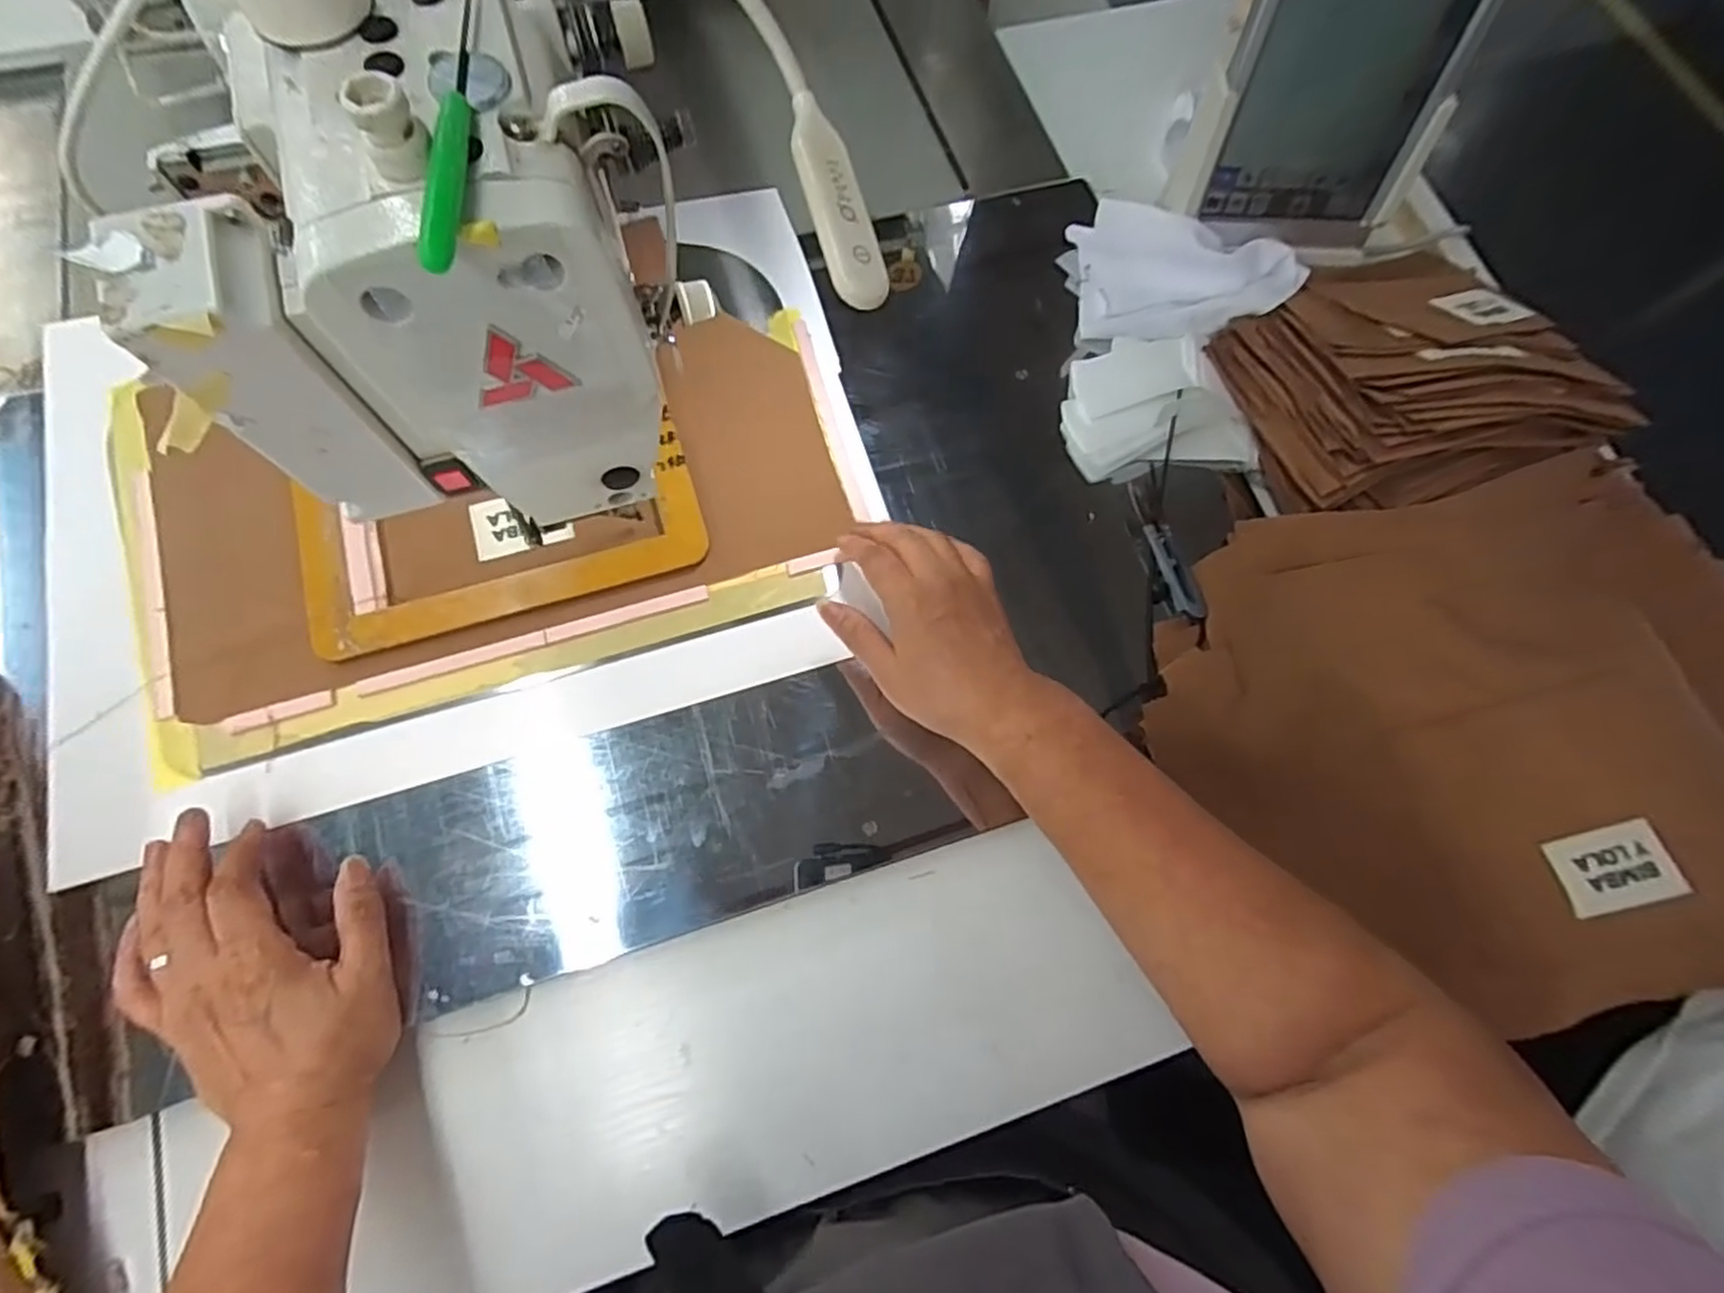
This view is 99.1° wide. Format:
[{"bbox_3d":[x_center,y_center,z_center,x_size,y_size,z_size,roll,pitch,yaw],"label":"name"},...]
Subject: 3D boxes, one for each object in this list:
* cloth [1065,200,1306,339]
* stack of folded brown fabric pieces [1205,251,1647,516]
[{"bbox_3d":[0.236,-0.267,0.535,0.161,0.040,0.095,8,73,-2],"label":"cloth"},{"bbox_3d":[0.372,-0.193,0.488,0.209,0.067,0.190,-21,74,-10],"label":"stack of folded brown fabric pieces"}]

